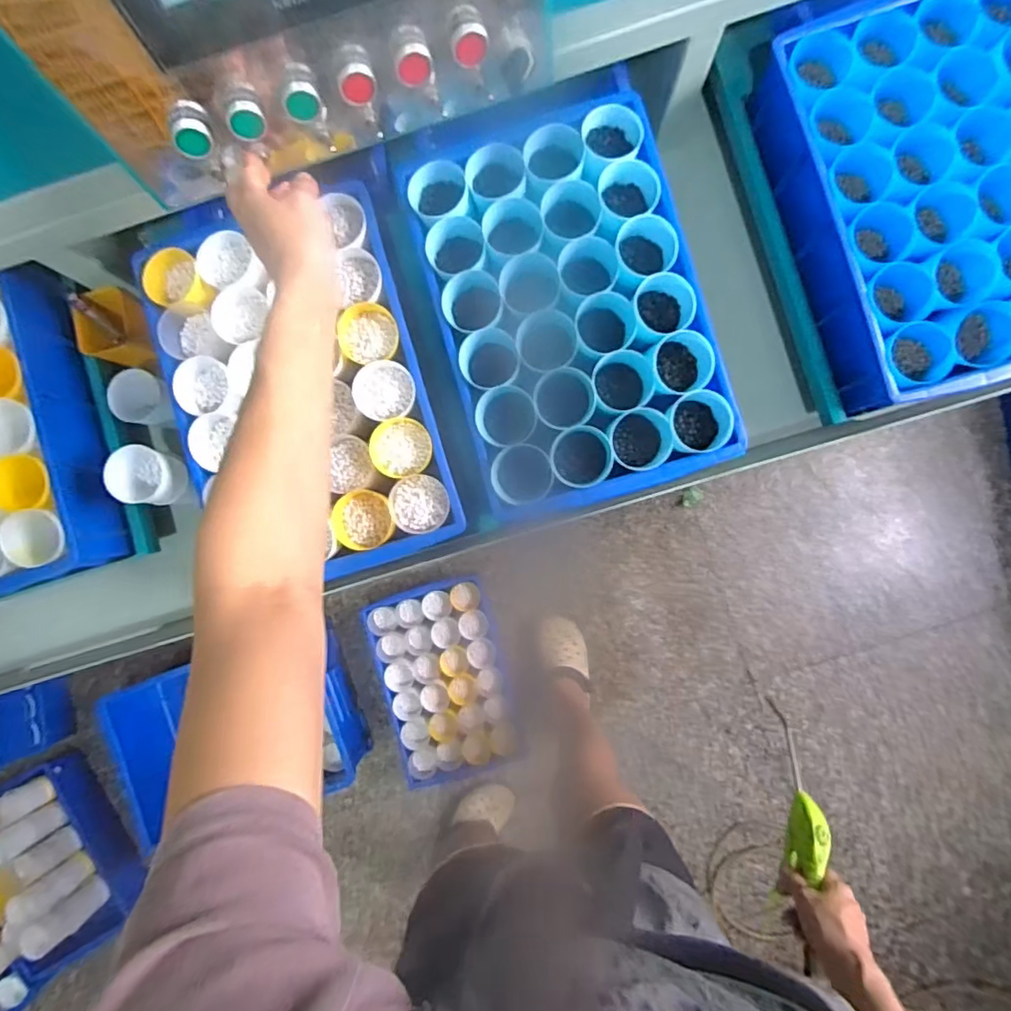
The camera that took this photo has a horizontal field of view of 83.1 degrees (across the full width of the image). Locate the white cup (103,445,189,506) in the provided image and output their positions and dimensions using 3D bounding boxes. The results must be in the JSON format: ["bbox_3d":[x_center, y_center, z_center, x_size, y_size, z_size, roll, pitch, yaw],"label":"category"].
[{"bbox_3d":[-0.406,-0.034,0.653,0.063,0.060,0.063,0,87,3],"label":"white cup"}]

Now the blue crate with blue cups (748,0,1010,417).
[{"bbox_3d":[0.472,-0.337,0.622,0.279,0.095,0.414,-16,87,2],"label":"blue crate with blue cups"}]

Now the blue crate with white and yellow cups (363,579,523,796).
[{"bbox_3d":[-0.134,0.387,1.270,0.280,0.111,0.424,-14,87,2],"label":"blue crate with white and yellow cups"}]

